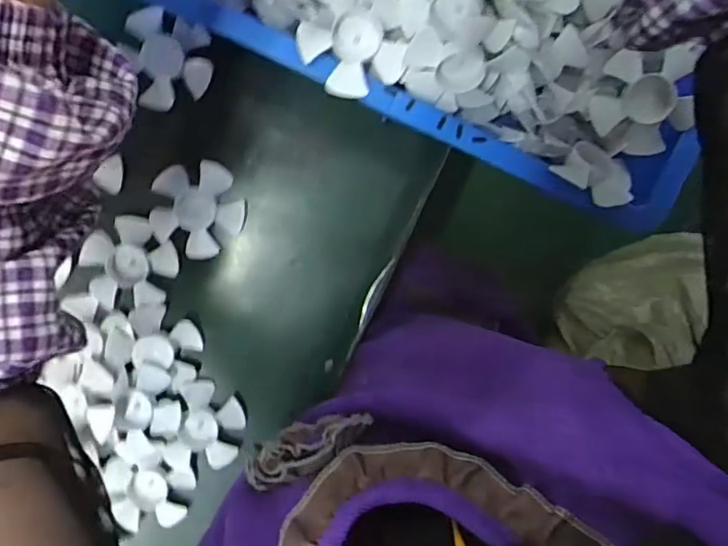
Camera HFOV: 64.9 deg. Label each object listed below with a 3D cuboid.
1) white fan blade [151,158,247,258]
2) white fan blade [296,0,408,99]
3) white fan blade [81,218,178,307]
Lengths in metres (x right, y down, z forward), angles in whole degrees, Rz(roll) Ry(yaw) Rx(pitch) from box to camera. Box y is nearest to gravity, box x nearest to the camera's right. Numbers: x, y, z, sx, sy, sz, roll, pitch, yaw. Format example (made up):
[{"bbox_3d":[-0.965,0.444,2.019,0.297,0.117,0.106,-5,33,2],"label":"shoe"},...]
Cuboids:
[{"bbox_3d":[-0.129,-0.050,0.444,0.070,0.019,0.069,0,96,-3],"label":"white fan blade"},{"bbox_3d":[-0.007,-0.151,0.365,0.066,0.017,0.077,0,95,-3],"label":"white fan blade"},{"bbox_3d":[-0.179,-0.008,0.441,0.070,0.010,0.067,-3,96,-3],"label":"white fan blade"}]

